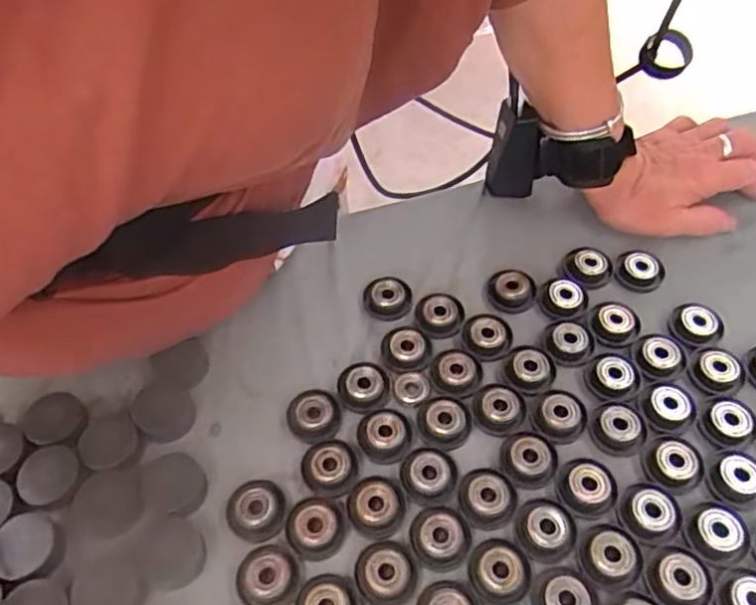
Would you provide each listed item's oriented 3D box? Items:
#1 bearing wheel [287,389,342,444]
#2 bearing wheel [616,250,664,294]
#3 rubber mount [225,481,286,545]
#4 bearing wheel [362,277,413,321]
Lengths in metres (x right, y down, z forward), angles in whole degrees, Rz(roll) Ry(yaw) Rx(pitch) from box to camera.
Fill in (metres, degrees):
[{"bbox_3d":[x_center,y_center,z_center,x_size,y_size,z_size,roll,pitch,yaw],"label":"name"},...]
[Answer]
[{"bbox_3d":[-0.038,0.067,0.385,0.030,0.011,0.029,-1,54,2],"label":"bearing wheel"},{"bbox_3d":[0.176,-0.022,0.435,0.030,0.009,0.027,26,59,20],"label":"bearing wheel"},{"bbox_3d":[-0.066,0.113,0.350,0.031,0.012,0.030,-11,54,-6],"label":"rubber mount"},{"bbox_3d":[0.006,-0.003,0.431,0.031,0.010,0.028,-15,54,-8],"label":"bearing wheel"}]

